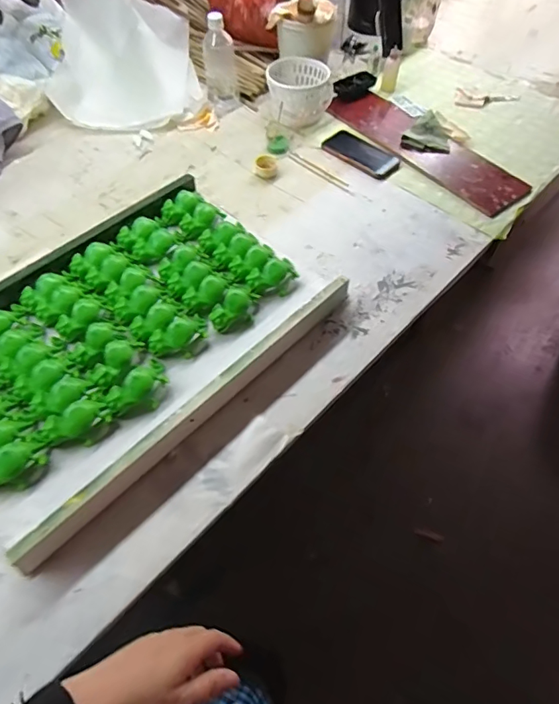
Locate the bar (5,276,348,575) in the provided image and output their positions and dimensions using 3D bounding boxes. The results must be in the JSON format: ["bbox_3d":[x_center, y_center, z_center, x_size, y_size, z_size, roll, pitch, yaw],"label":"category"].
[{"bbox_3d":[-0.099,0.071,0.643,0.024,0.056,0.570,40,65,23],"label":"bar"}]

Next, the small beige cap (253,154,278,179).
[{"bbox_3d":[-0.030,-0.390,0.966,0.048,0.023,0.053,-3,57,-2],"label":"small beige cap"}]

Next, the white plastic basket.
[{"bbox_3d":[0.048,-0.583,1.046,0.142,0.094,0.146,1,57,0],"label":"white plastic basket"}]

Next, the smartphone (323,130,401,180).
[{"bbox_3d":[0.176,-0.427,1.004,0.172,0.009,0.091,40,65,23],"label":"smartphone"}]

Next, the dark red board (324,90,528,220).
[{"bbox_3d":[0.315,-0.454,1.017,0.146,0.009,0.476,-36,64,-21],"label":"dark red board"}]

